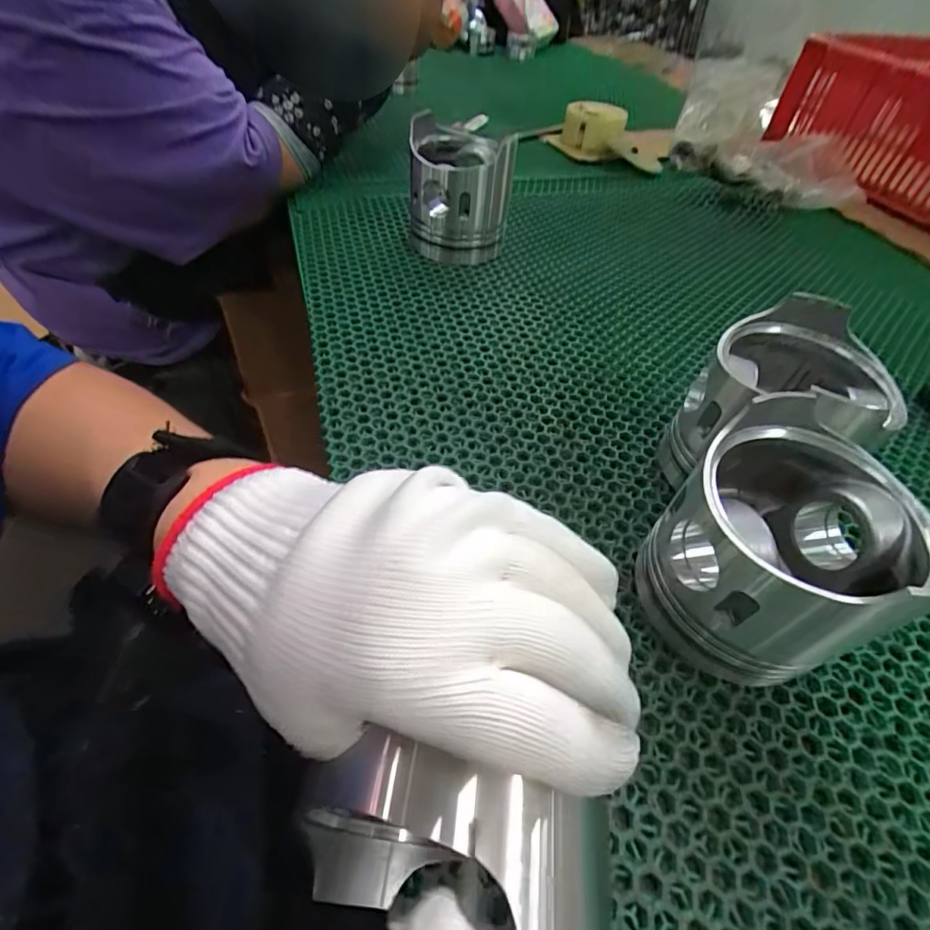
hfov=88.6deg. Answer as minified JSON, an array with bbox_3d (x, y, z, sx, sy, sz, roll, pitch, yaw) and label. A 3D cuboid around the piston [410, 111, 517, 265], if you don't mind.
[{"bbox_3d":[-0.004,-0.282,0.496,0.096,0.112,0.104,11,51,4],"label":"piston"}]

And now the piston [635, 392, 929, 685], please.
[{"bbox_3d":[0.154,0.044,0.241,0.107,0.108,0.100,2,50,-3],"label":"piston"}]

